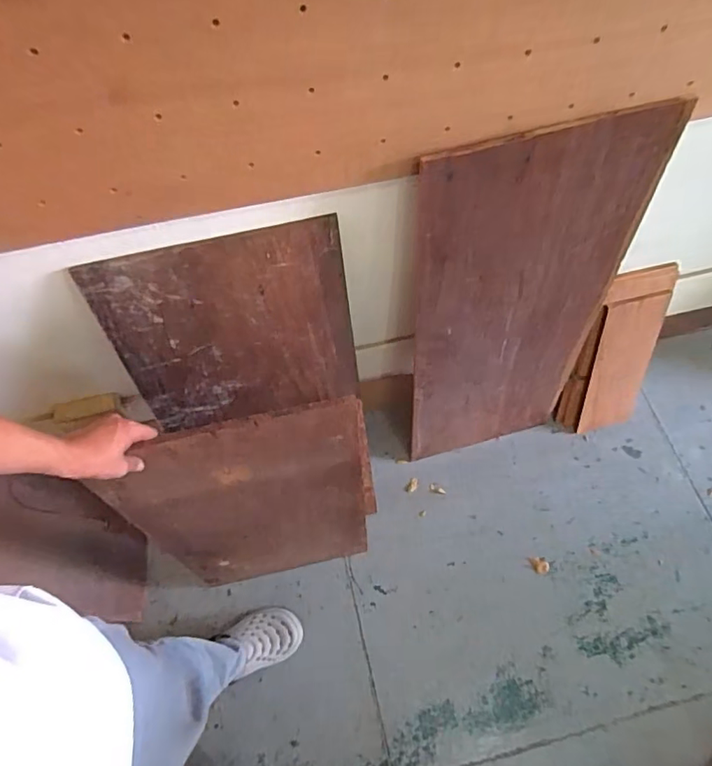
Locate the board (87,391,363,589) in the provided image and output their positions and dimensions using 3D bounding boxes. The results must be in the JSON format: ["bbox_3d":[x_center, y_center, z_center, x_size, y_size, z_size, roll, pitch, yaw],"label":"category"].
[{"bbox_3d":[-0.181,0.255,0.977,0.394,0.706,0.015,-9,57,-4],"label":"board"}]

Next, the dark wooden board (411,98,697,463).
[{"bbox_3d":[0.297,-0.088,1.050,0.383,0.877,0.031,-12,57,-5],"label":"dark wooden board"}]

